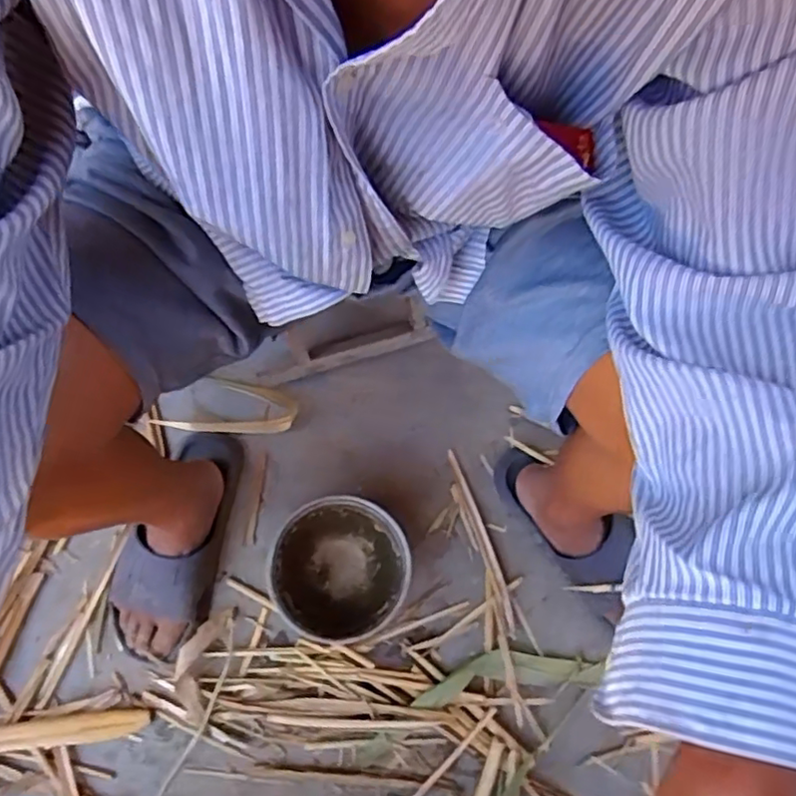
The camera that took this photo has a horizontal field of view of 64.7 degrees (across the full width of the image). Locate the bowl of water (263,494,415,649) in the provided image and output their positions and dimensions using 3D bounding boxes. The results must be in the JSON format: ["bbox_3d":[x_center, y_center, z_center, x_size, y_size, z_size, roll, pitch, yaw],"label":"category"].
[{"bbox_3d":[-0.064,0.200,0.744,0.152,0.093,0.152,2,72,-5],"label":"bowl of water"}]

